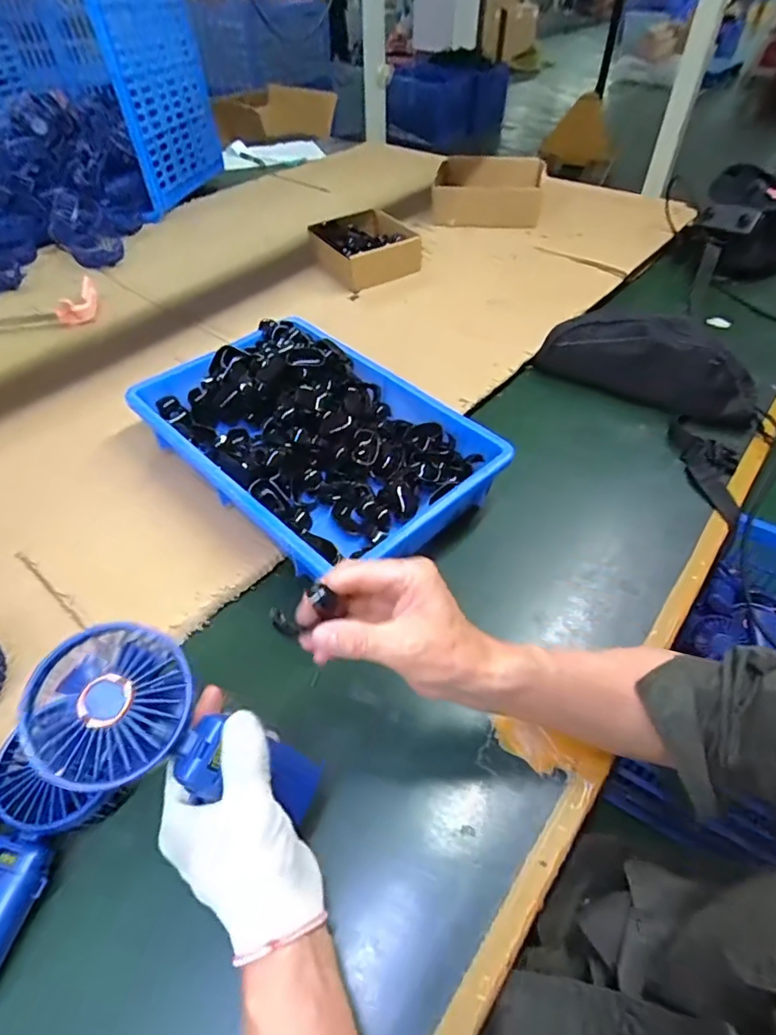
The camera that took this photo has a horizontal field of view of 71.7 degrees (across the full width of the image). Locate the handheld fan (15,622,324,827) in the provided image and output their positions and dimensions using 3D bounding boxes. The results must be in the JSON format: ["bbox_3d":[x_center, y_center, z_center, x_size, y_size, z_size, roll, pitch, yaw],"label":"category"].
[{"bbox_3d":[-0.117,0.125,0.311,0.171,0.035,0.080,29,48,-12],"label":"handheld fan"}]

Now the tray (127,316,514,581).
[{"bbox_3d":[-0.082,-0.087,0.587,0.356,0.086,0.240,36,57,28],"label":"tray"}]

